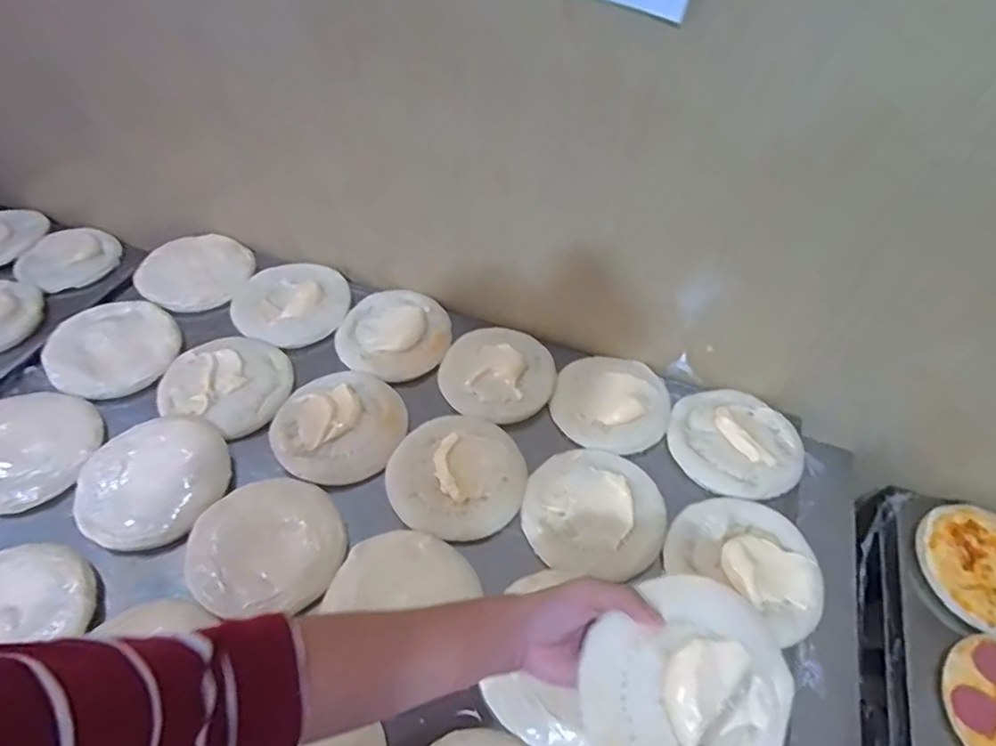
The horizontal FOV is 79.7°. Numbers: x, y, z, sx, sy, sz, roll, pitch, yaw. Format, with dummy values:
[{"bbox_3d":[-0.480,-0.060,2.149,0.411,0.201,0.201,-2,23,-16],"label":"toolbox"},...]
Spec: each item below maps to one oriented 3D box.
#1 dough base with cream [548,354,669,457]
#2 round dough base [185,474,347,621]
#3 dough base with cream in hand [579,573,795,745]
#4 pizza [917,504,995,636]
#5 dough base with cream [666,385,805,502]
[{"bbox_3d":[0.139,0.031,0.726,0.135,0.011,0.136,2,49,-2],"label":"dough base with cream"},{"bbox_3d":[-0.230,0.165,0.593,0.142,0.019,0.143,2,49,-2],"label":"round dough base"},{"bbox_3d":[0.138,0.232,0.433,0.145,0.018,0.138,0,79,-2],"label":"dough base with cream in hand"},{"bbox_3d":[0.556,0.219,0.679,0.143,0.016,0.154,2,49,-2],"label":"pizza"},{"bbox_3d":[0.274,0.074,0.692,0.140,0.017,0.155,4,49,0],"label":"dough base with cream"}]

